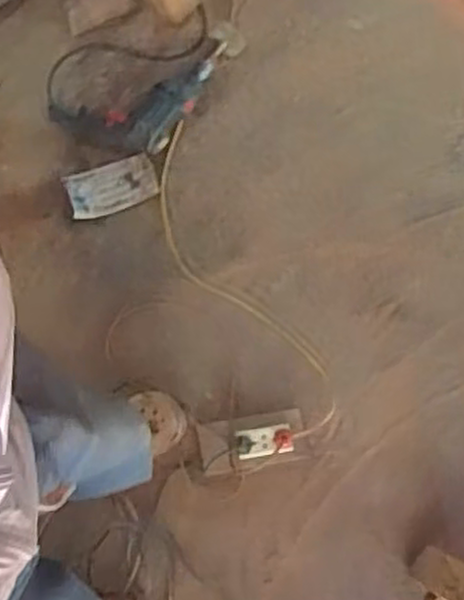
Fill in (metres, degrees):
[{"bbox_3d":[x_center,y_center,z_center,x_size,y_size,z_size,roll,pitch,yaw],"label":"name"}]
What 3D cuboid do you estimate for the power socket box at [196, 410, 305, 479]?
[{"bbox_3d":[0.035,0.271,1.421,0.199,0.060,0.104,-9,80,2],"label":"power socket box"}]

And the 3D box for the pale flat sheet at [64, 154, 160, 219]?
[{"bbox_3d":[-0.246,-0.232,1.554,0.181,0.015,0.098,-16,80,-4],"label":"pale flat sheet"}]

